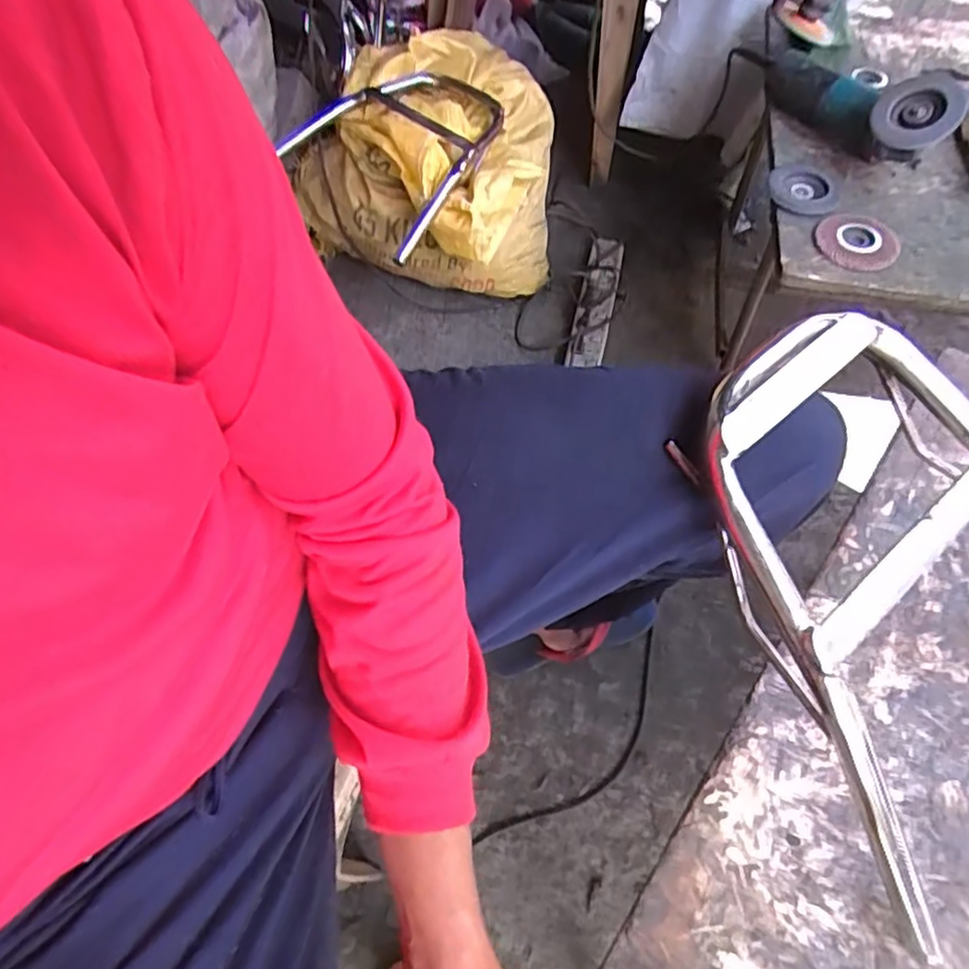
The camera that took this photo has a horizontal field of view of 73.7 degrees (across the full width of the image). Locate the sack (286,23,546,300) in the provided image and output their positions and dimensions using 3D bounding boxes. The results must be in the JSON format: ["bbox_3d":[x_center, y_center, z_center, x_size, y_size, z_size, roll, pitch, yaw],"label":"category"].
[{"bbox_3d":[-0.066,-0.582,1.189,0.394,0.270,0.466,10,62,5],"label":"sack"}]

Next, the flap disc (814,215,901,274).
[{"bbox_3d":[0.443,-0.291,0.776,0.092,0.015,0.096,0,62,0],"label":"flap disc"}]

